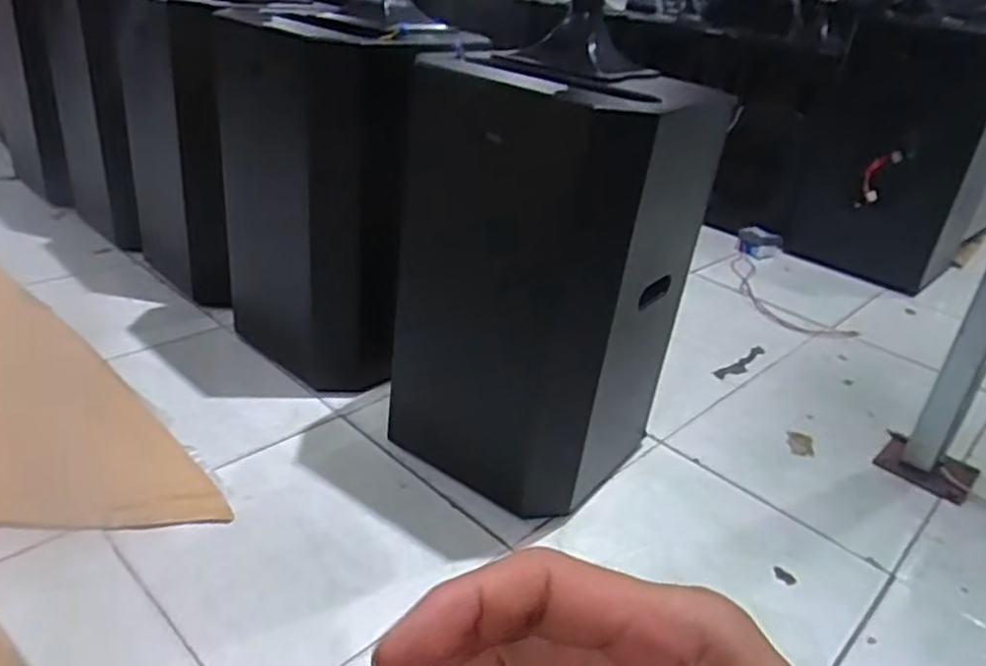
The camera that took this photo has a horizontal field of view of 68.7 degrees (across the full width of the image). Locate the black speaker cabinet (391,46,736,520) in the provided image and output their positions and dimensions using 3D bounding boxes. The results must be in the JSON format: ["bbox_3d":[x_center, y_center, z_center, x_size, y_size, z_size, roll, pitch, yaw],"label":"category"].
[{"bbox_3d":[0.073,-0.080,1.058,0.308,0.571,0.321,26,33,30],"label":"black speaker cabinet"}]

